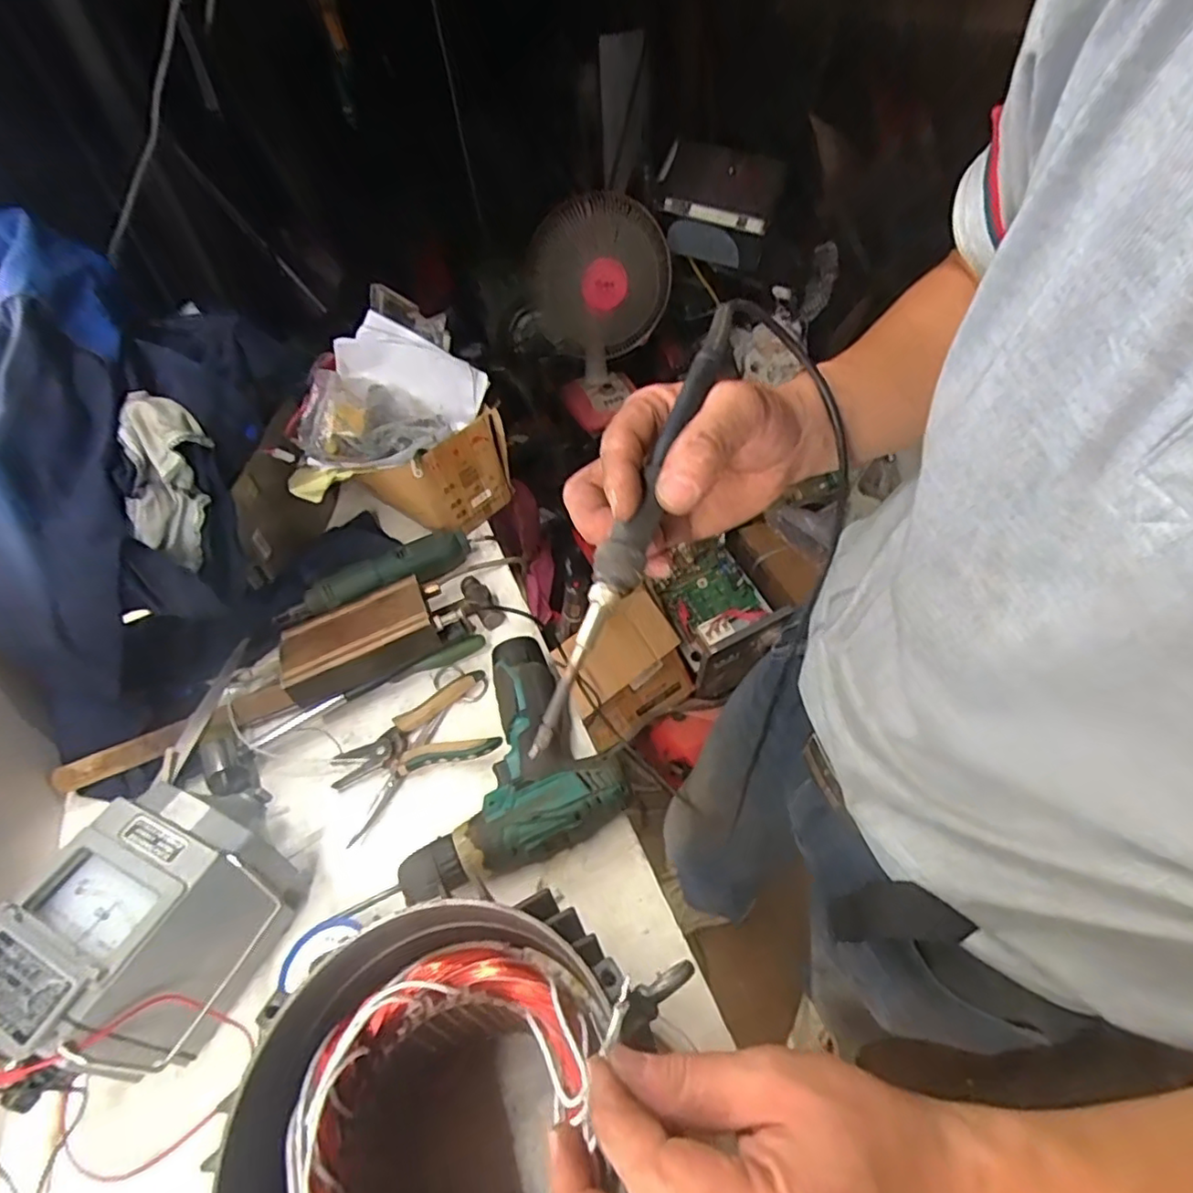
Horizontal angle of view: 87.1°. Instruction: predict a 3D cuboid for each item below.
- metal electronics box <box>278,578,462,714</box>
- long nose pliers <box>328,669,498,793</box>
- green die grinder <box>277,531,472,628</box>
[{"bbox_3d":[-0.233,0.037,0.621,0.153,0.043,0.092,-24,50,-15],"label":"metal electronics box"},{"bbox_3d":[-0.170,0.132,0.586,0.150,0.026,0.093,-19,49,-10],"label":"long nose pliers"},{"bbox_3d":[-0.247,-0.020,0.706,0.214,0.036,0.039,-26,50,-16],"label":"green die grinder"}]

